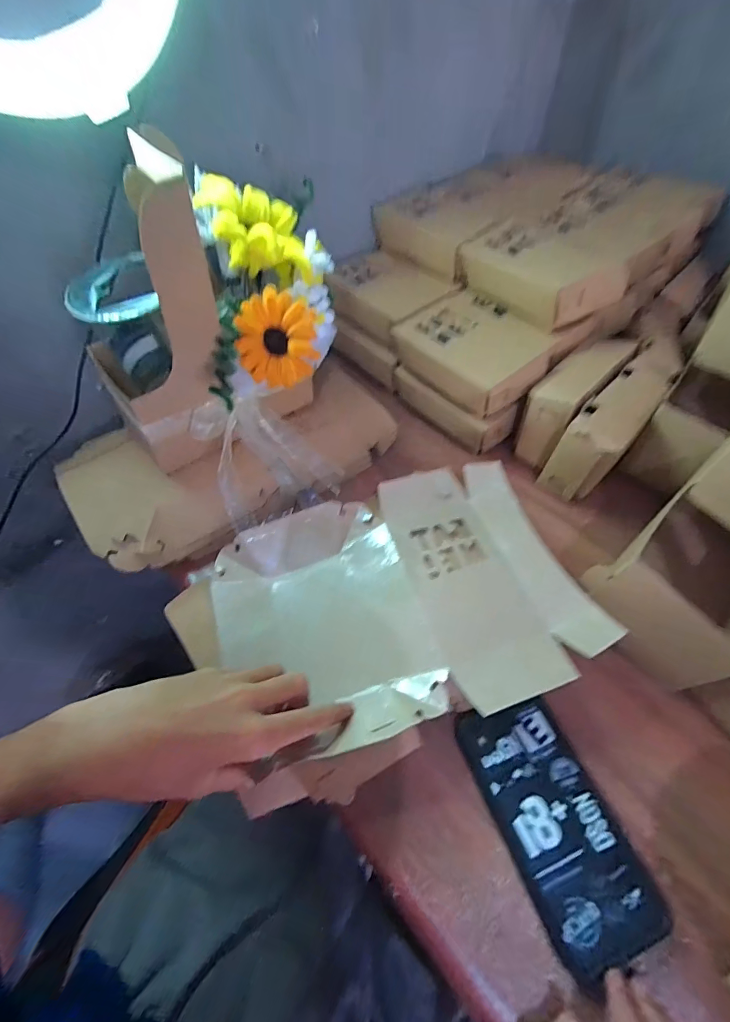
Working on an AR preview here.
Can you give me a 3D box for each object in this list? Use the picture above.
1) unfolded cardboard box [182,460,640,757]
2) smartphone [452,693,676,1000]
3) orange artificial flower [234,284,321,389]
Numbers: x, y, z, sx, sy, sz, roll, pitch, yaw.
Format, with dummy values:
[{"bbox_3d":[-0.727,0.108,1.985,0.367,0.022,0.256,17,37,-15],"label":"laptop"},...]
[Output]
[{"bbox_3d":[0.022,0.070,0.352,0.295,0.034,0.208,-13,54,-8],"label":"unfolded cardboard box"},{"bbox_3d":[0.132,0.206,0.280,0.081,0.011,0.143,-18,55,-12],"label":"smartphone"},{"bbox_3d":[-0.074,-0.144,0.343,0.066,0.075,0.017,-3,22,2],"label":"orange artificial flower"}]

